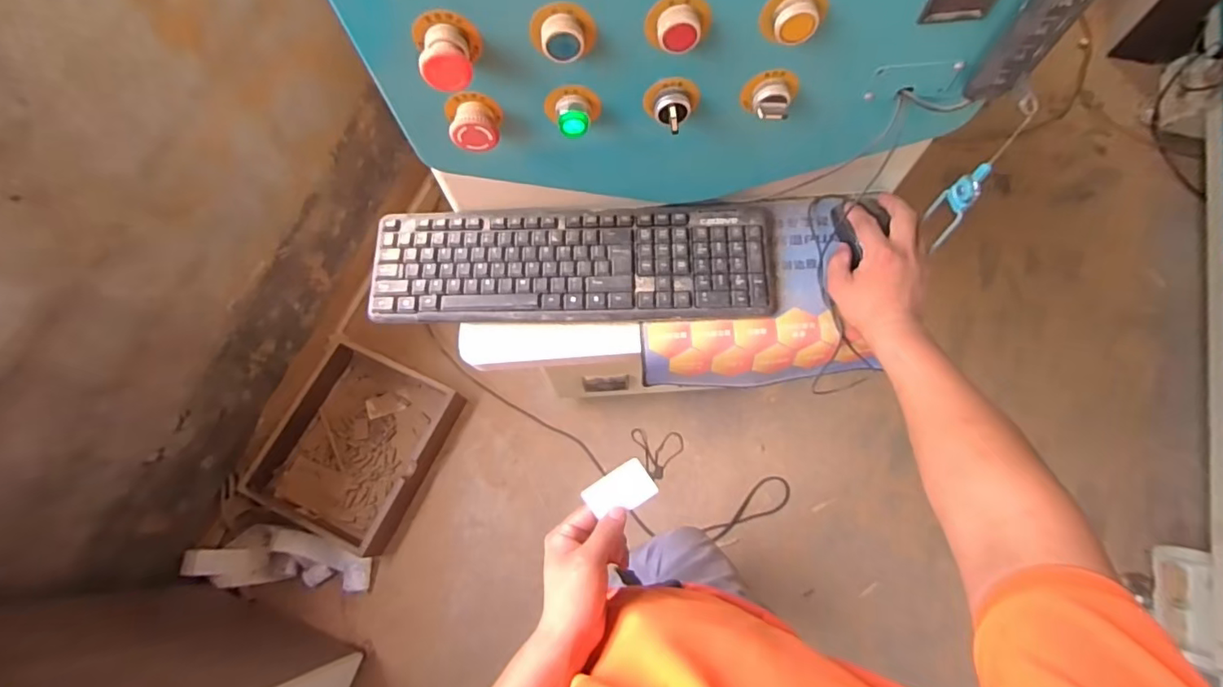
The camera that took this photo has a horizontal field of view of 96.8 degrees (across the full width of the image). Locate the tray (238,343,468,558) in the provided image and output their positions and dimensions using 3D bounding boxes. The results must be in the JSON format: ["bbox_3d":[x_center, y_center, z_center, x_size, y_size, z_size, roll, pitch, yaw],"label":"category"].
[{"bbox_3d":[-0.755,0.295,1.612,0.471,0.123,0.501,23,74,10],"label":"tray"}]

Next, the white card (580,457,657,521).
[{"bbox_3d":[0.008,0.138,0.503,0.062,0.006,0.039,-33,85,2],"label":"white card"}]

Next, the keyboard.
[{"bbox_3d":[-0.044,-0.089,0.603,0.435,0.018,0.138,-1,71,2],"label":"keyboard"}]

